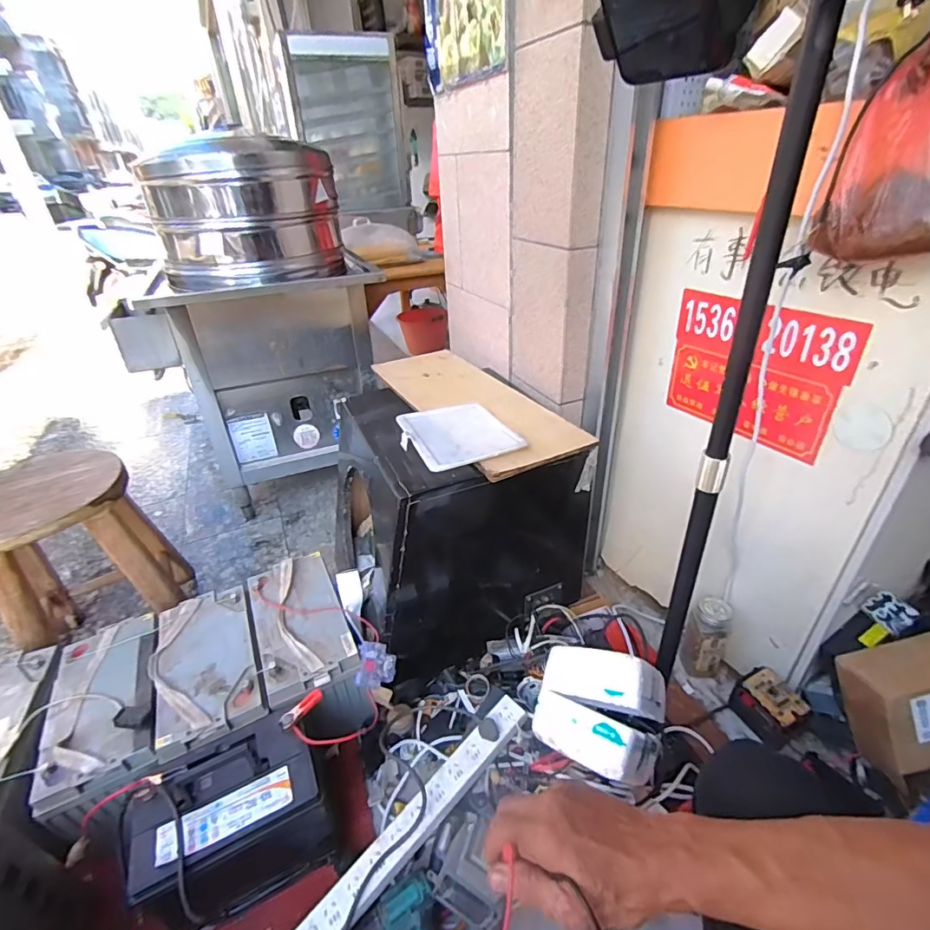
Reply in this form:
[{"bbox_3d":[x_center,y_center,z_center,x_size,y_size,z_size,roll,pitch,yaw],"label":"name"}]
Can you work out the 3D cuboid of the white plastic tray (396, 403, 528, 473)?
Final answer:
[{"bbox_3d":[-0.021,-0.062,0.924,0.191,0.017,0.231,-17,35,-20],"label":"white plastic tray"}]

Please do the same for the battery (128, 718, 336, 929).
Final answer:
[{"bbox_3d":[-0.360,0.561,0.760,0.266,0.223,0.194,-23,38,-28],"label":"battery"}]

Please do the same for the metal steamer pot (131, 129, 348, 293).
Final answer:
[{"bbox_3d":[-0.624,-0.757,1.446,0.479,0.333,0.558,-9,33,-9],"label":"metal steamer pot"}]

